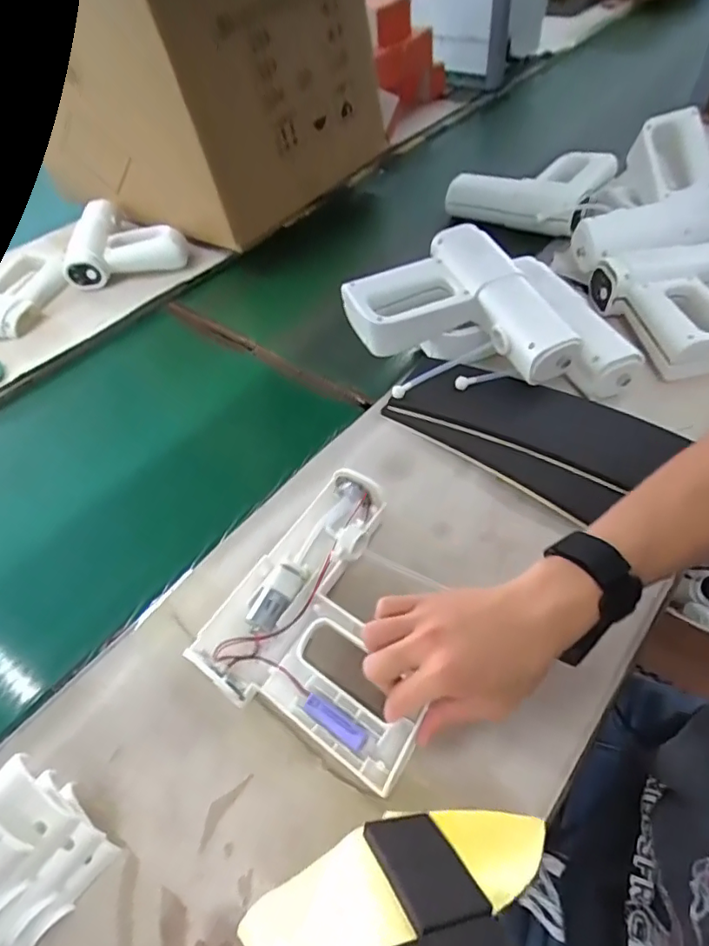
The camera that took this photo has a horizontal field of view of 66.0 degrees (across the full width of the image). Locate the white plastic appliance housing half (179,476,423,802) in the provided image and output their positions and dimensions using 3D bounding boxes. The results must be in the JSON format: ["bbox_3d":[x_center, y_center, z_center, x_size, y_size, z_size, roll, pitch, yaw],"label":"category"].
[{"bbox_3d":[-0.004,0.108,0.442,0.179,0.047,0.205,25,58,21],"label":"white plastic appliance housing half"}]

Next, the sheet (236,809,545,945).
[{"bbox_3d":[0.040,0.214,0.278,0.161,0.043,0.113,-11,9,-37],"label":"sheet"}]

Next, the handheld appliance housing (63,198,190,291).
[{"bbox_3d":[-0.365,-0.376,0.872,0.185,0.049,0.206,-14,51,-5],"label":"handheld appliance housing"}]

